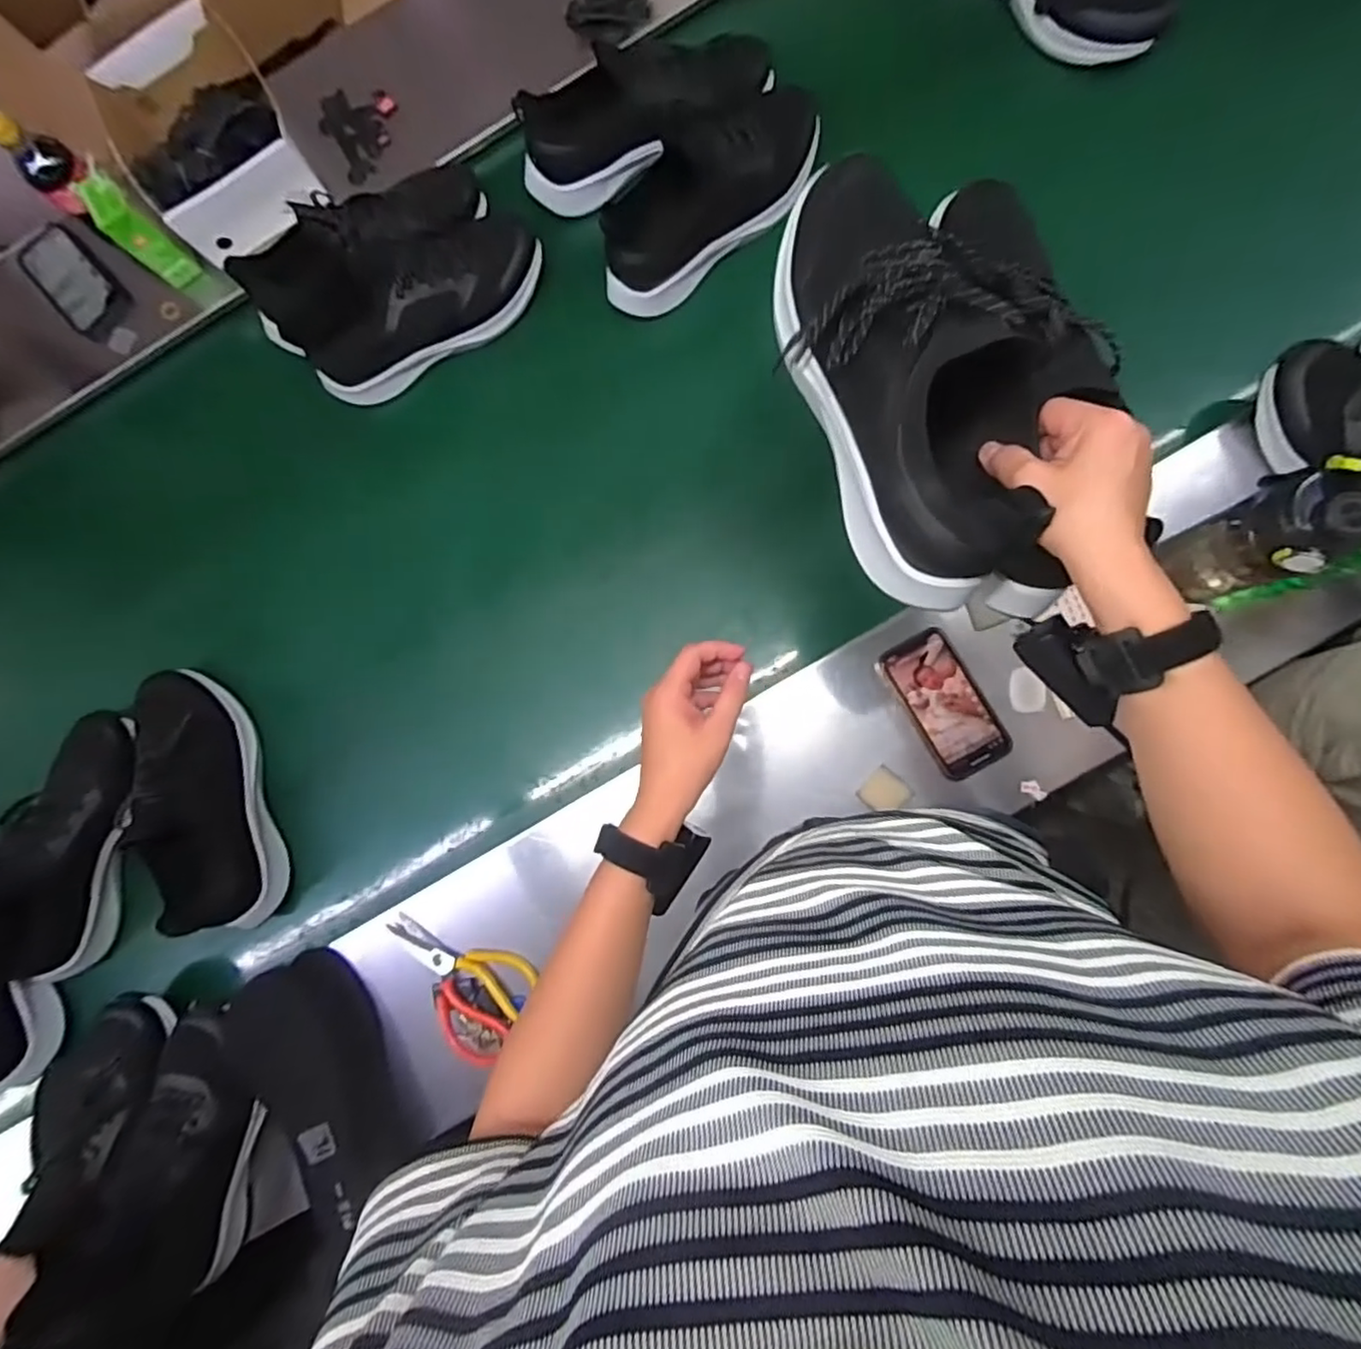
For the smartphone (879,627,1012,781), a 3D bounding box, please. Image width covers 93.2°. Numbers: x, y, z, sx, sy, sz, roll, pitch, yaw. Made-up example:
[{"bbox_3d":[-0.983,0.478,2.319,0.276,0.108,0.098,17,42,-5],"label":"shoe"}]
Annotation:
[{"bbox_3d":[0.279,0.030,0.679,0.077,0.011,0.150,-29,83,2],"label":"smartphone"}]

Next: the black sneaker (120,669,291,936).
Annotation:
[{"bbox_3d":[-0.536,0.133,0.718,0.085,0.106,0.306,-24,83,3],"label":"black sneaker"}]

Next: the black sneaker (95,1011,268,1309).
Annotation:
[{"bbox_3d":[-0.511,0.498,0.661,0.101,0.084,0.280,5,85,6],"label":"black sneaker"}]

